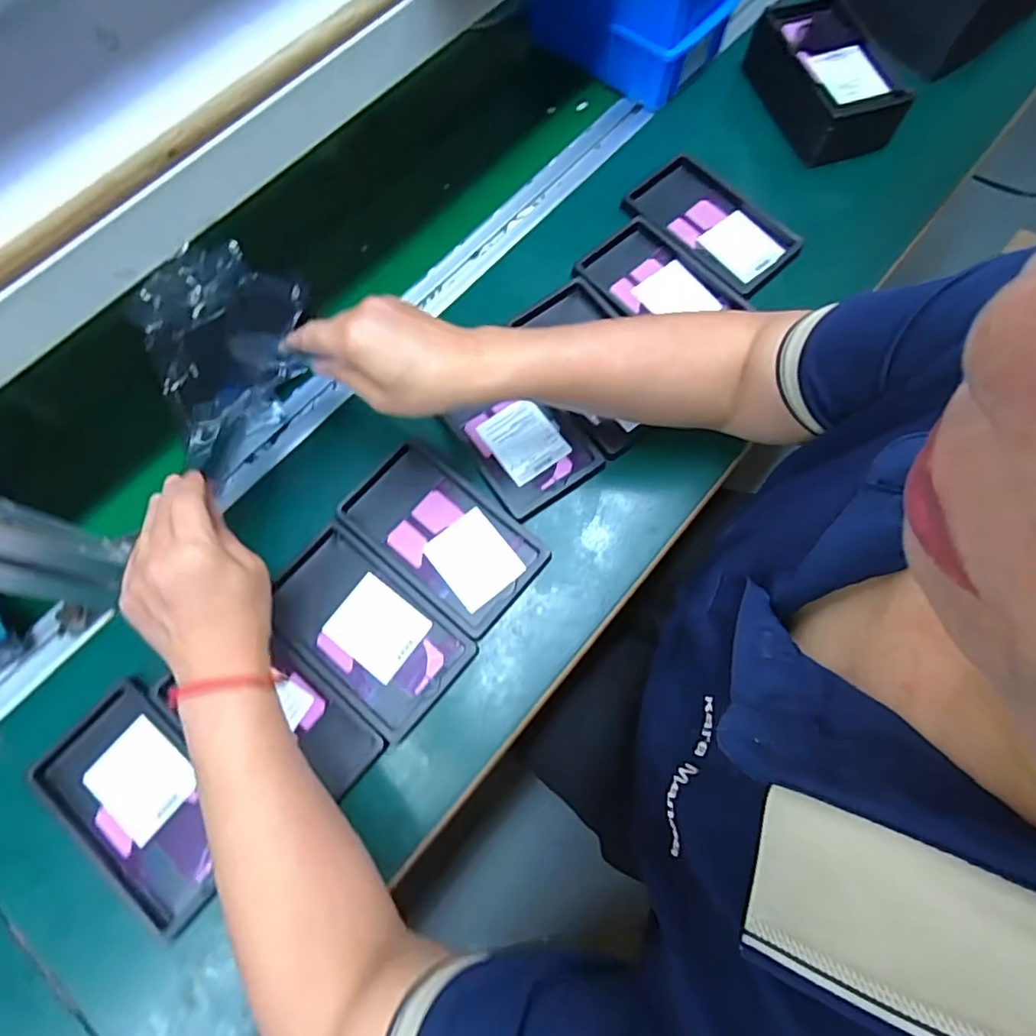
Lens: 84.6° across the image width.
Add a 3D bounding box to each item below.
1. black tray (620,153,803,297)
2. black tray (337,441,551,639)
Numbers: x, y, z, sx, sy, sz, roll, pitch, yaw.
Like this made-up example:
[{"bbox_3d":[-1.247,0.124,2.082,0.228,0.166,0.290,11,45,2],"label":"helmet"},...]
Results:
[{"bbox_3d":[0.192,-0.293,0.561,0.097,0.013,0.161,-41,75,-12],"label":"black tray"},{"bbox_3d":[-0.064,0.014,0.469,0.161,0.015,0.093,38,76,12],"label":"black tray"}]

